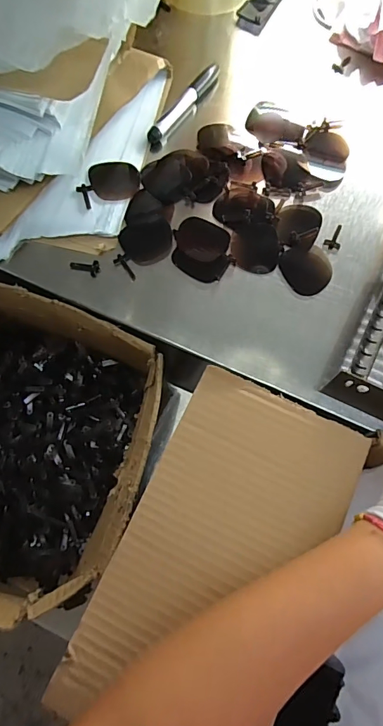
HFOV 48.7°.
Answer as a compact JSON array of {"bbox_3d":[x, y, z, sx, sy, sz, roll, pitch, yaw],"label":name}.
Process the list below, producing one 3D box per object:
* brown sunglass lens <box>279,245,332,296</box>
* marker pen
[{"bbox_3d":[0.116,-0.093,0.424,0.049,0.004,0.051,0,71,-1],"label":"brown sunglass lens"},{"bbox_3d":[-0.006,-0.310,0.497,0.019,0.013,0.145,30,73,9],"label":"marker pen"}]

